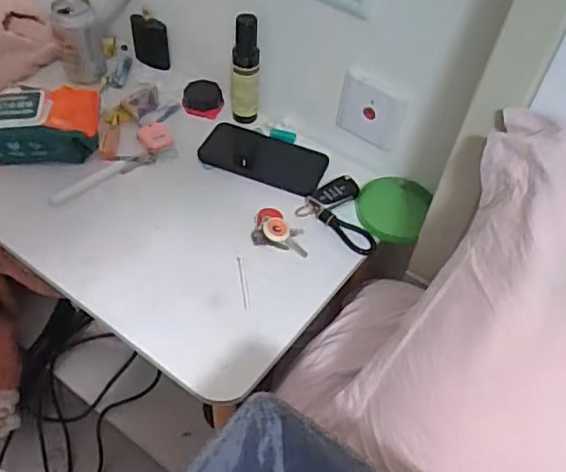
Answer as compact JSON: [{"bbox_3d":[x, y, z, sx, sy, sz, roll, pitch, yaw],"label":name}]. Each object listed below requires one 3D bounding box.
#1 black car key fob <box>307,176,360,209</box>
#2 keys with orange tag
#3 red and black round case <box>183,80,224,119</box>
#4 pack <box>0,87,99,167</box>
[{"bbox_3d":[0.069,-0.053,0.763,0.061,0.020,0.037,-34,59,-26],"label":"black car key fob"},{"bbox_3d":[0.000,-0.009,0.723,0.067,0.016,0.056,11,51,6],"label":"keys with orange tag"},{"bbox_3d":[-0.118,-0.200,0.870,0.058,0.033,0.062,1,50,-1],"label":"red and black round case"},{"bbox_3d":[-0.350,-0.144,0.779,0.213,0.084,0.099,-1,50,-3],"label":"pack"}]

